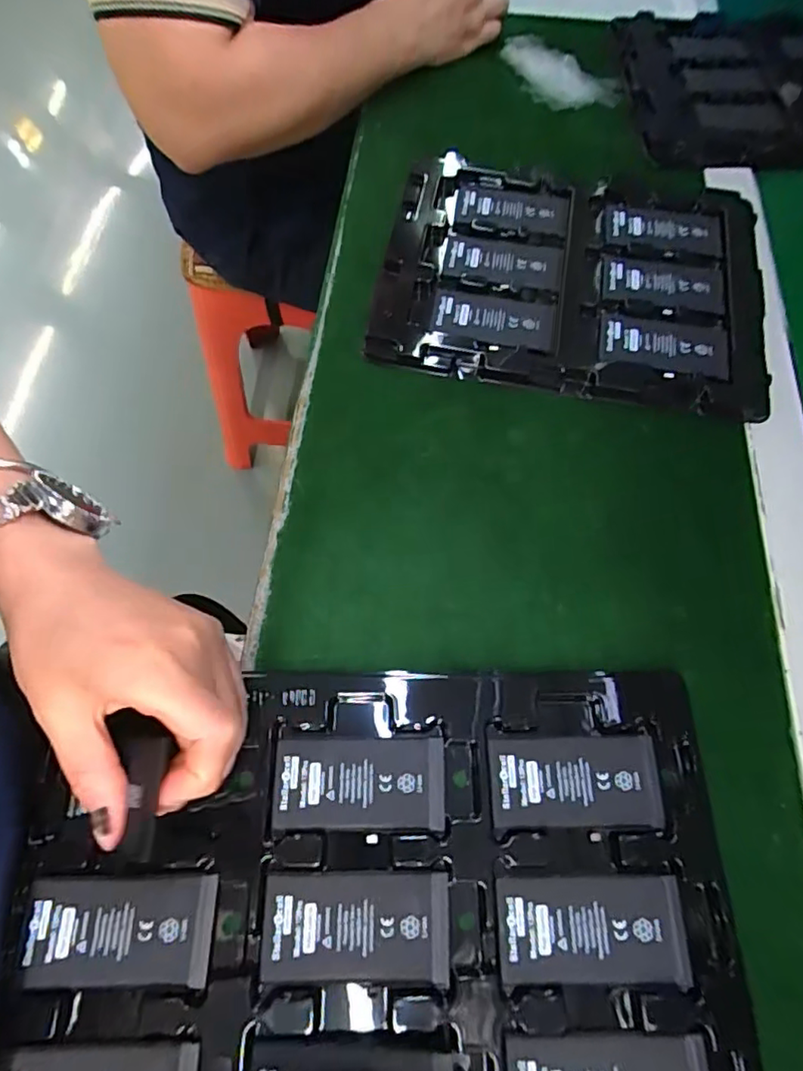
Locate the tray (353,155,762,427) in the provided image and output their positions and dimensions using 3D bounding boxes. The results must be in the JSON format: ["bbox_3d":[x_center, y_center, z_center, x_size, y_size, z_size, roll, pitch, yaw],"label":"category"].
[{"bbox_3d":[0.125,-0.196,0.438,0.271,0.011,0.213,10,66,4],"label":"tray"}]

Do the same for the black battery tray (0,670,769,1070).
[{"bbox_3d":[-0.011,0.177,0.267,0.327,0.015,0.225,0,66,0],"label":"black battery tray"}]

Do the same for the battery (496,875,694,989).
[{"bbox_3d":[0.088,0.182,0.268,0.085,0.004,0.042,0,66,0],"label":"battery"}]

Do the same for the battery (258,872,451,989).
[{"bbox_3d":[-0.021,0.181,0.268,0.084,0.004,0.044,-1,66,0],"label":"battery"}]

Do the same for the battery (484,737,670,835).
[{"bbox_3d":[0.088,0.125,0.294,0.085,0.004,0.043,-1,66,0],"label":"battery"}]

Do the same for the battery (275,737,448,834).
[{"bbox_3d":[-0.021,0.125,0.293,0.084,0.004,0.043,0,66,0],"label":"battery"}]

